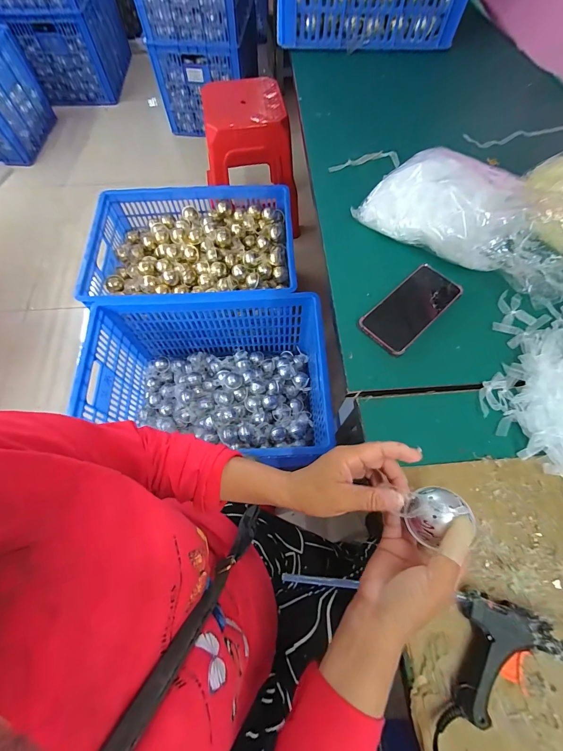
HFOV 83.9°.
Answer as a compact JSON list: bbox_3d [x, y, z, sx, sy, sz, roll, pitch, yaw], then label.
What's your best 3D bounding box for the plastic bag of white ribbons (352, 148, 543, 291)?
[{"bbox_3d":[0.296,-0.267,0.517,0.312,0.088,0.164,31,71,13],"label":"plastic bag of white ribbons"}]

